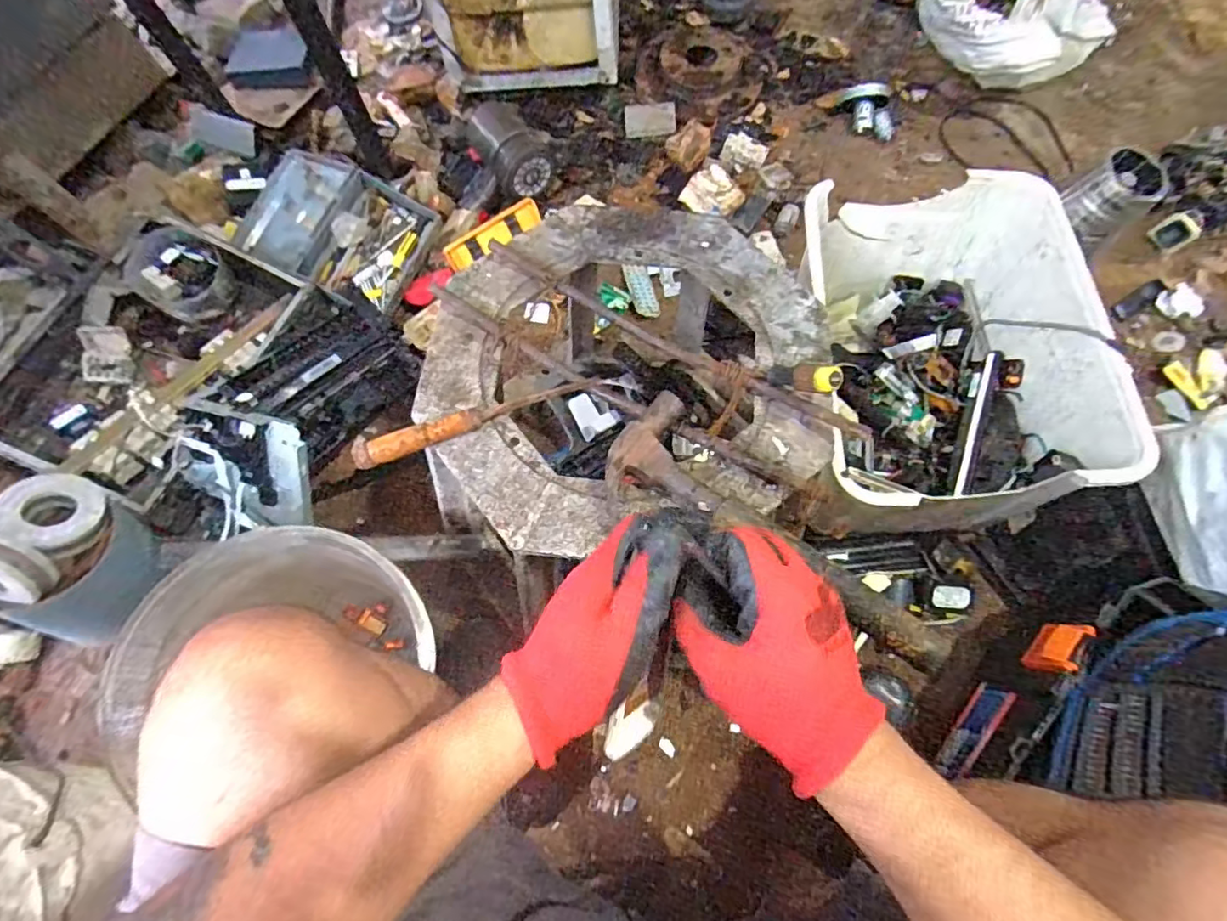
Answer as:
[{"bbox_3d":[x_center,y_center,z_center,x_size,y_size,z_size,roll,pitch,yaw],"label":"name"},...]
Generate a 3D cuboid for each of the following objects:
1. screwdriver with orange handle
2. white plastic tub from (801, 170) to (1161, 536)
[{"bbox_3d":[-0.122,-0.041,0.537,0.230,0.020,0.025,-21,69,-18],"label":"screwdriver with orange handle"},{"bbox_3d":[0.400,-0.137,0.748,0.312,0.199,0.422,-3,69,2],"label":"white plastic tub"}]

